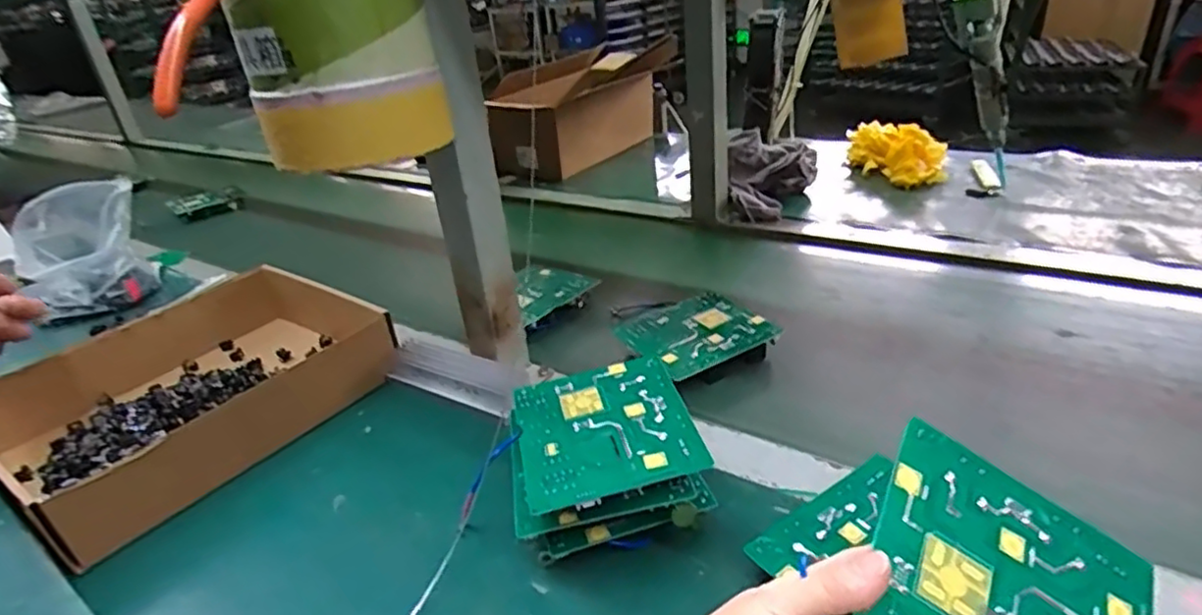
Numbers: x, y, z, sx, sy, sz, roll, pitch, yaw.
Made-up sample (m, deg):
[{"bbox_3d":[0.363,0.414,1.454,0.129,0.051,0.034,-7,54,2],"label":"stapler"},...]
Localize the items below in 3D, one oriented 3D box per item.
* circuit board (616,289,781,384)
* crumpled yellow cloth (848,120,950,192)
[{"bbox_3d":[0.096,0.030,0.659,0.131,0.028,0.114,-22,31,-24],"label":"circuit board"},{"bbox_3d":[0.475,-0.252,1.045,0.097,0.068,0.166,-12,29,-8],"label":"crumpled yellow cloth"}]

